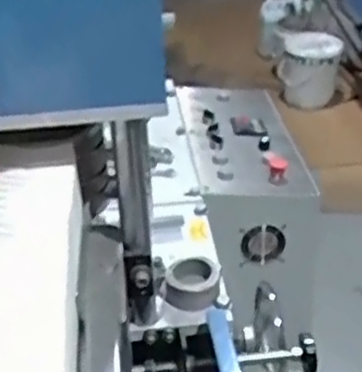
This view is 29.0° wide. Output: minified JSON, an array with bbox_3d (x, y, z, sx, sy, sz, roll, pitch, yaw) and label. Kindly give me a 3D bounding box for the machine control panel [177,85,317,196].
[{"bbox_3d":[0.124,-0.110,1.497,0.224,0.044,0.449,-5,31,-4],"label":"machine control panel"}]

